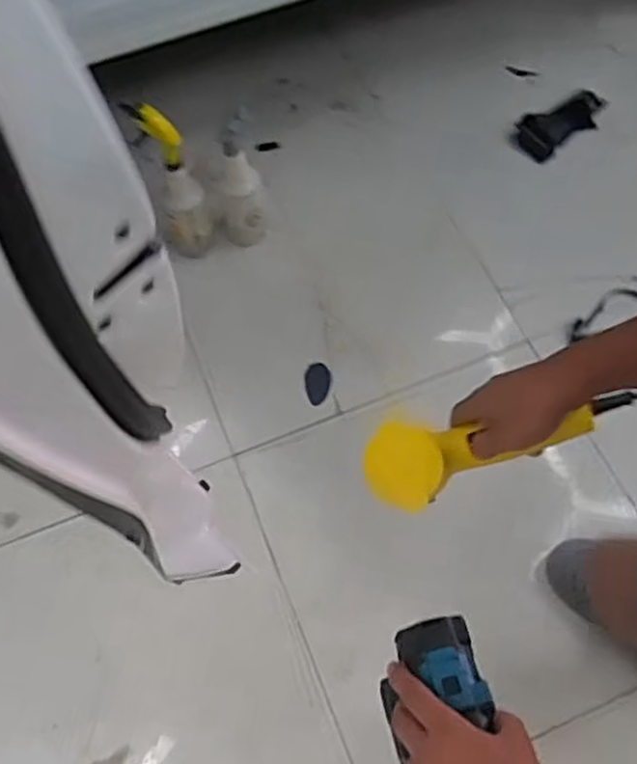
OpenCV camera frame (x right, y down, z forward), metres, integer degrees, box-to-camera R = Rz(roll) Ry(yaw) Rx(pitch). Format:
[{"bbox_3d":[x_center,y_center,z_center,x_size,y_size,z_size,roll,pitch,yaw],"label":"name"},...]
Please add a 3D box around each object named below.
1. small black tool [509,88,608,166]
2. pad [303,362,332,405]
[{"bbox_3d":[0.539,-0.578,1.593,0.235,0.050,0.120,-32,67,-13],"label":"small black tool"},{"bbox_3d":[-0.002,0.002,1.343,0.049,0.015,0.088,1,64,2],"label":"pad"}]

